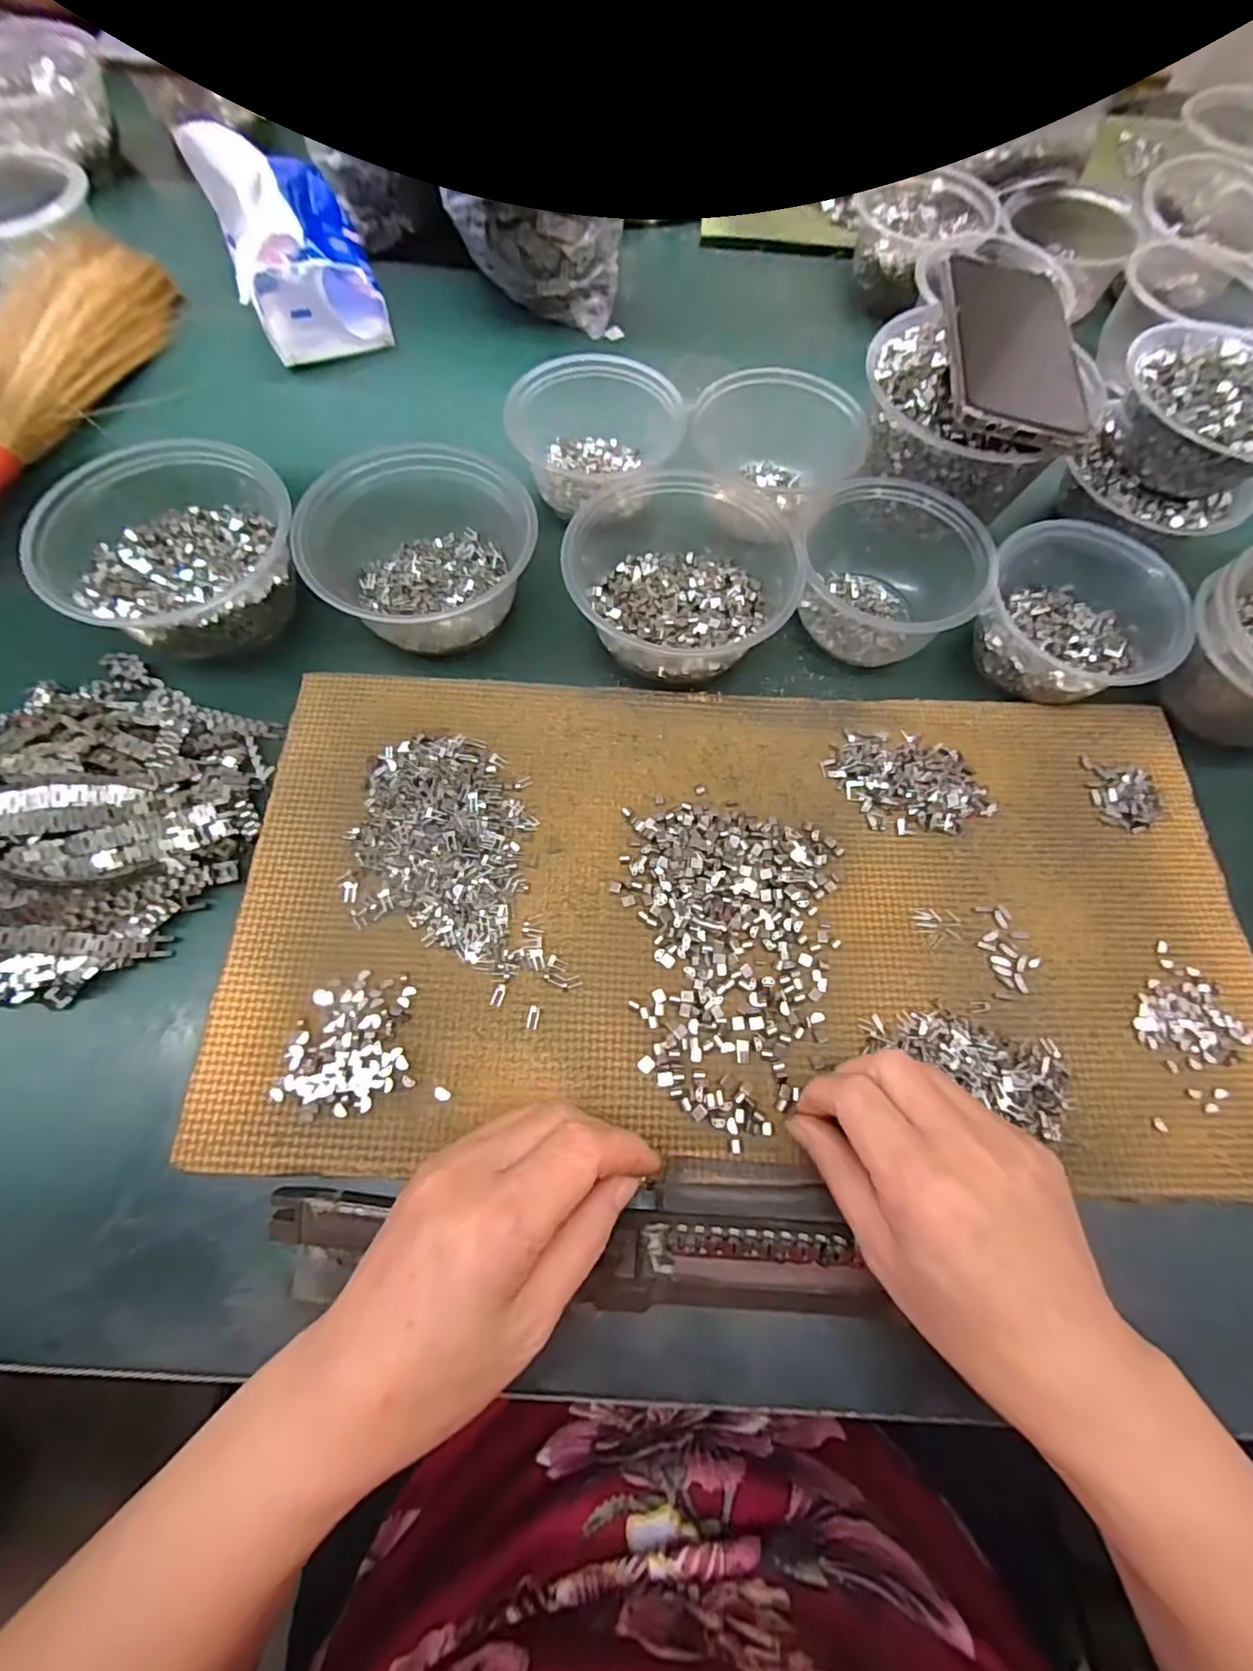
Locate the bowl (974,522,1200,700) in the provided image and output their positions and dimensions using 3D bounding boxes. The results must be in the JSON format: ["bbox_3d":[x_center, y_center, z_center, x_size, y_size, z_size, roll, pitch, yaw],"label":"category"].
[{"bbox_3d":[0.278,-0.140,0.374,0.109,0.054,0.118,1,68,-2],"label":"bowl"}]

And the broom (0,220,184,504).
[{"bbox_3d":[-0.409,-0.312,0.420,0.065,0.056,0.320,5,68,0],"label":"broom"}]

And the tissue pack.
[{"bbox_3d":[-0.251,-0.443,0.459,0.100,0.092,0.119,-19,70,-9],"label":"tissue pack"}]

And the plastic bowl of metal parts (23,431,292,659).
[{"bbox_3d":[-0.264,-0.166,0.355,0.116,0.071,0.126,1,68,-2],"label":"plastic bowl of metal parts"}]

